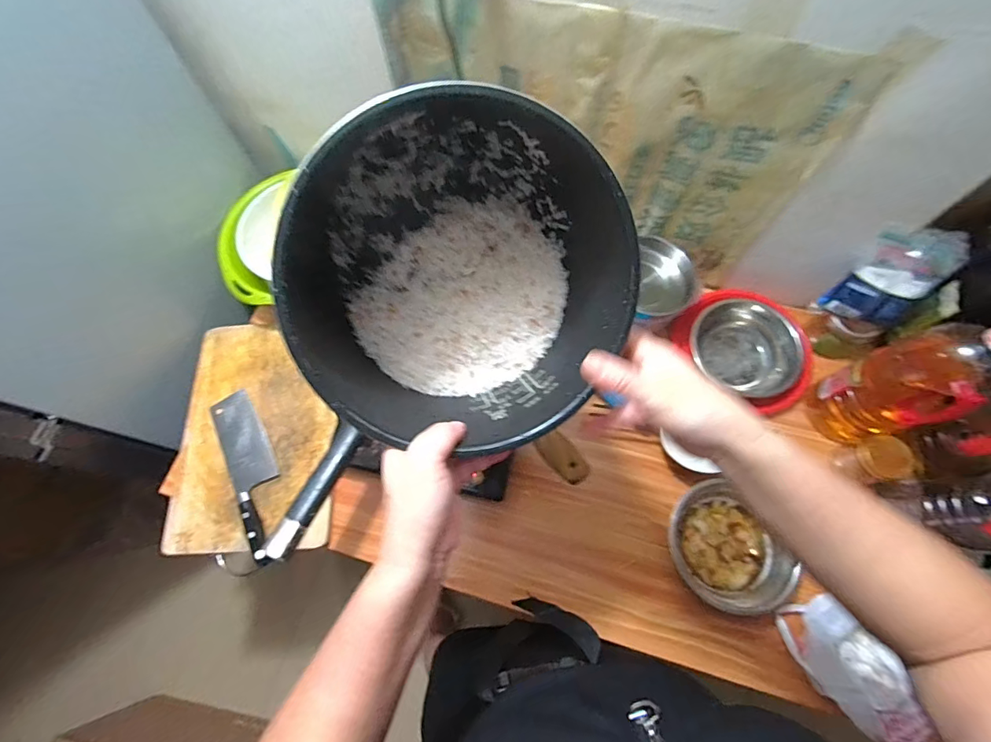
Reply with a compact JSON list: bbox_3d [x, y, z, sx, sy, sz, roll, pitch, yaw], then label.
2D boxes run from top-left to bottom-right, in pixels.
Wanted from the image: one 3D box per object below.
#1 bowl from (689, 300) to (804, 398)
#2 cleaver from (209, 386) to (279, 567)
[{"bbox_3d":[0.402,-0.032,0.740,0.158,0.073,0.163,0,69,1],"label":"bowl"},{"bbox_3d":[-0.382,0.157,0.712,0.071,0.017,0.275,-26,71,-8],"label":"cleaver"}]

